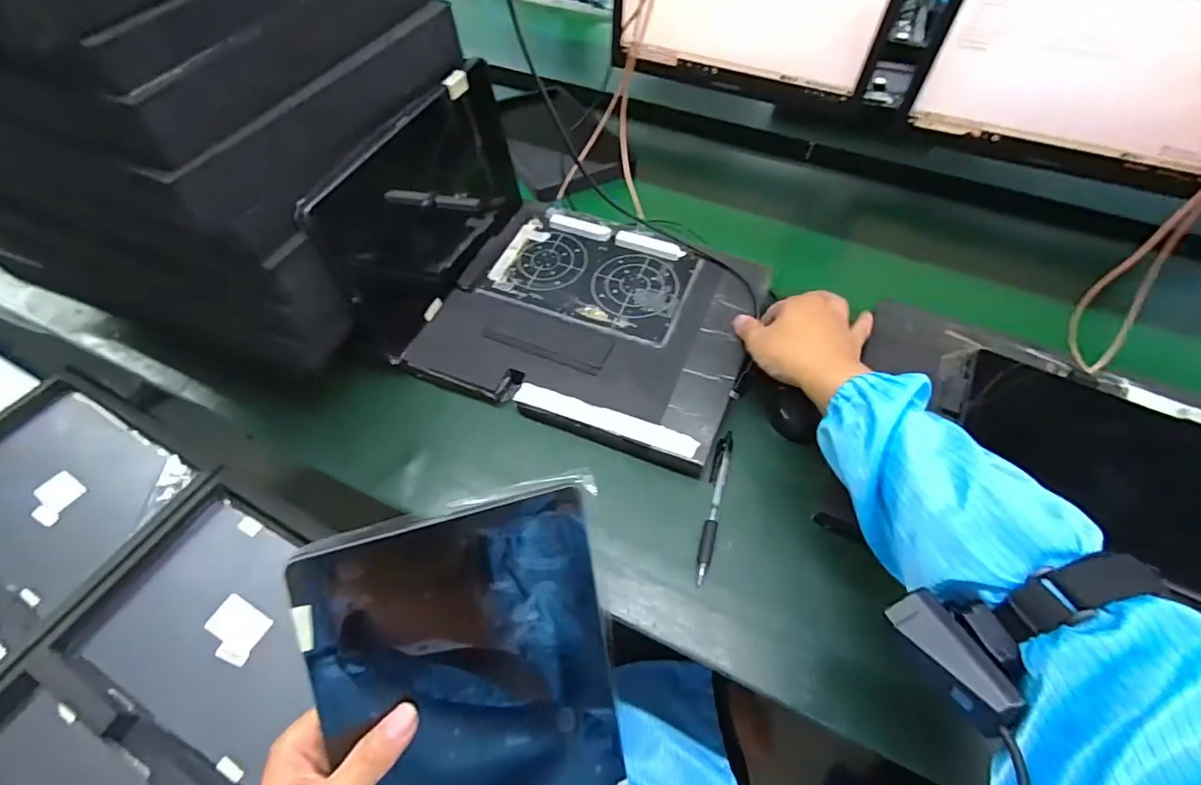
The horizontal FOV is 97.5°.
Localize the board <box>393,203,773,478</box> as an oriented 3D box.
[{"bbox_3d":[-0.004,-0.077,0.541,0.302,0.033,0.248,21,58,13],"label":"board"}]

